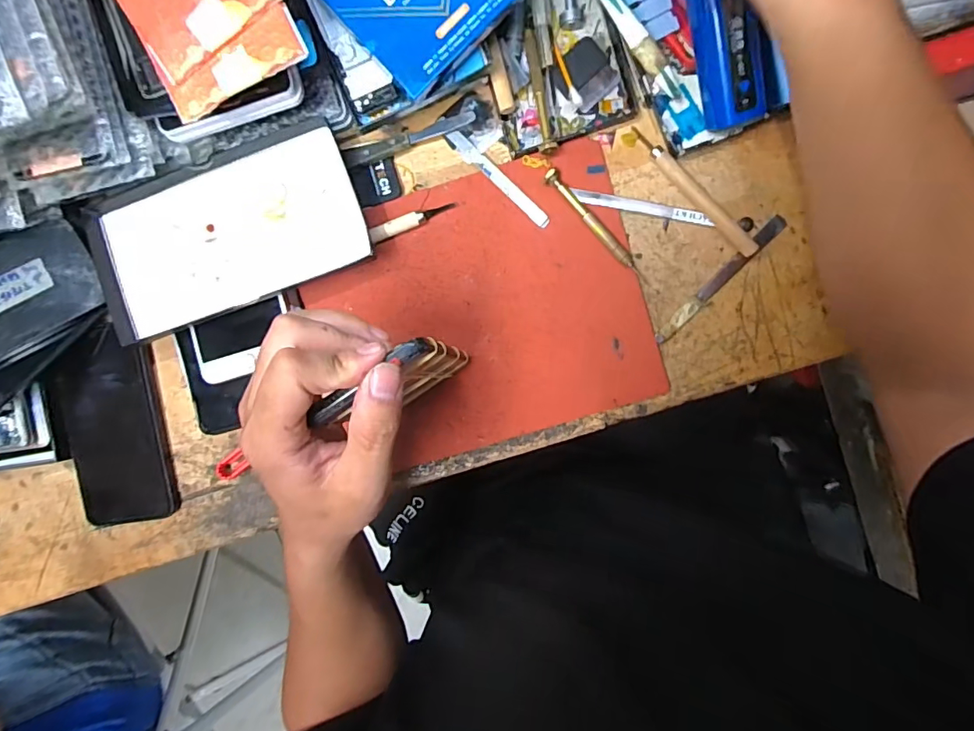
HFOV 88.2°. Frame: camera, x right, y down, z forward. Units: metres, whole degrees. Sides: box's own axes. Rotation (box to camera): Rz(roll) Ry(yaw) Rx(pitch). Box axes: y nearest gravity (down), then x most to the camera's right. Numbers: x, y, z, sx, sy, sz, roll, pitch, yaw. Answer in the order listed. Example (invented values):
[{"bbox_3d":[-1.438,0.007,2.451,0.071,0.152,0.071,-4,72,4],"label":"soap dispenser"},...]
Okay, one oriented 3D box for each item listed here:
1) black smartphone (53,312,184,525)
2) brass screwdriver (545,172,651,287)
[{"bbox_3d":[-0.305,0.050,0.414,0.076,0.015,0.163,-7,95,3],"label":"black smartphone"},{"bbox_3d":[0.084,-0.103,0.377,0.011,0.010,0.110,-45,94,3],"label":"brass screwdriver"}]

